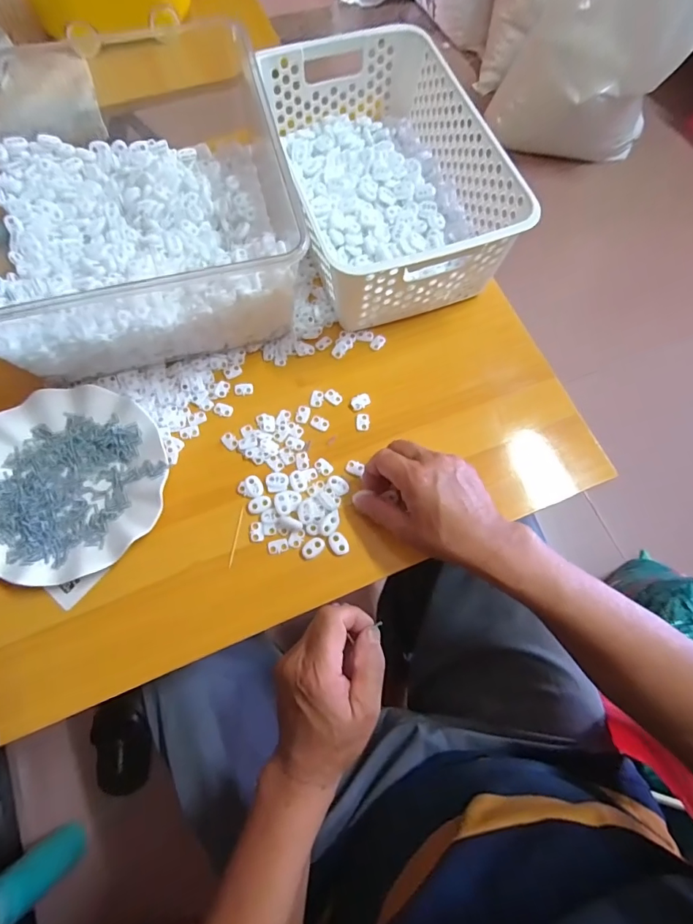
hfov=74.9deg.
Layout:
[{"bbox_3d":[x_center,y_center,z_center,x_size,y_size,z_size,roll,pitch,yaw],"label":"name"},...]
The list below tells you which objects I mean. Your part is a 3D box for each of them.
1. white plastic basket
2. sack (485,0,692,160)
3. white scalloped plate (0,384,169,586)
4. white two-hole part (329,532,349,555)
[{"bbox_3d":[0.038,-0.305,0.498,0.199,0.114,0.305,-17,72,-8],"label":"white plastic basket"},{"bbox_3d":[0.661,-1.025,1.076,0.400,0.601,0.280,20,76,-6],"label":"sack"},{"bbox_3d":[-0.260,0.018,0.422,0.177,0.021,0.177,1,70,-1],"label":"white scalloped plate"},{"bbox_3d":[-0.007,0.075,0.419,0.015,0.004,0.021,-27,73,-11],"label":"white two-hole part"}]

